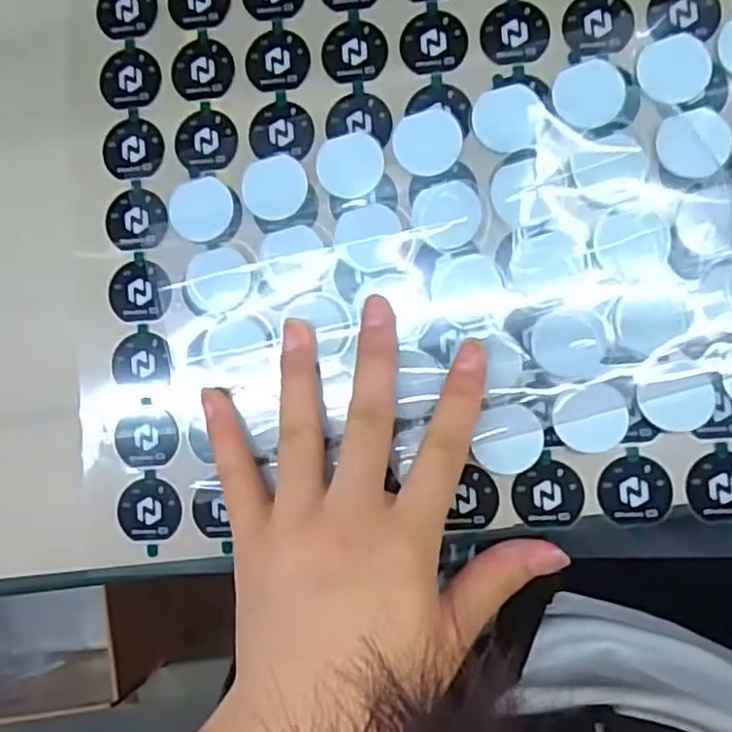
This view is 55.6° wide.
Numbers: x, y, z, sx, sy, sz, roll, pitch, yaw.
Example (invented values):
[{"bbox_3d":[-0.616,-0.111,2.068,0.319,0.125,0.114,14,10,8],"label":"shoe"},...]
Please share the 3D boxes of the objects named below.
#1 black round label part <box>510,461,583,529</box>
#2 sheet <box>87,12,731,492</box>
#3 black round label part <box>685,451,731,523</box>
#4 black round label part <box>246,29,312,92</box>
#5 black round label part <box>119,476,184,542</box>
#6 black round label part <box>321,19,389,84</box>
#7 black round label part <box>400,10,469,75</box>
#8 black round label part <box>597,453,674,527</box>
[{"bbox_3d":[0.063,0.045,0.240,0.023,0.004,0.022,0,88,7],"label":"black round label part"},{"bbox_3d":[0.039,-0.031,0.240,0.290,0.017,0.136,-14,86,6],"label":"sheet"},{"bbox_3d":[0.121,0.041,0.232,0.024,0.004,0.023,0,88,7],"label":"black round label part"},{"bbox_3d":[-0.033,-0.114,0.260,0.023,0.004,0.023,0,88,7],"label":"black round label part"},{"bbox_3d":[-0.081,0.054,0.258,0.024,0.004,0.022,0,90,6],"label":"black round label part"},{"bbox_3d":[-0.004,-0.116,0.256,0.024,0.004,0.024,0,88,7],"label":"black round label part"},{"bbox_3d":[0.025,-0.118,0.253,0.024,0.004,0.023,0,88,7],"label":"black round label part"},{"bbox_3d":[0.092,0.043,0.236,0.024,0.004,0.023,0,88,7],"label":"black round label part"}]

